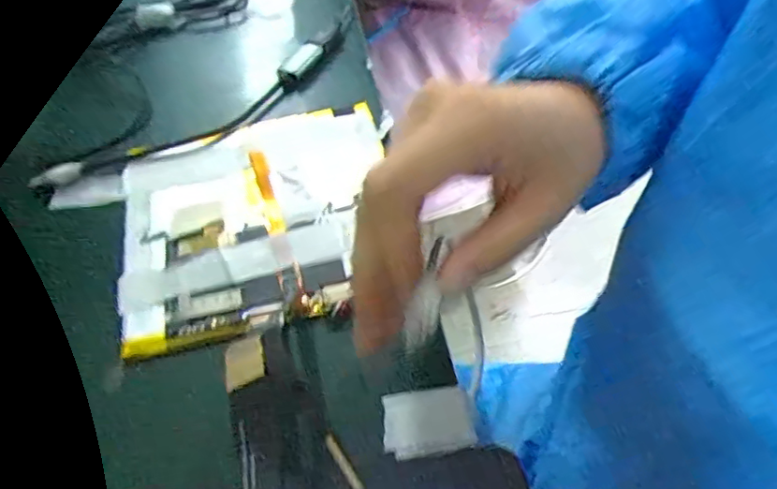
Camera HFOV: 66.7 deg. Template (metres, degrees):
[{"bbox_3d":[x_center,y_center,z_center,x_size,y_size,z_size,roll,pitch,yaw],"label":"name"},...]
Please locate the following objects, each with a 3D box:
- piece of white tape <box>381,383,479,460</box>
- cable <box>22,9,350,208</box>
[{"bbox_3d":[0.015,0.064,0.216,0.032,0.004,0.025,-7,52,-2],"label":"piece of white tape"},{"bbox_3d":[-0.090,-0.076,0.330,0.208,0.015,0.041,-37,59,-23],"label":"cable"}]

